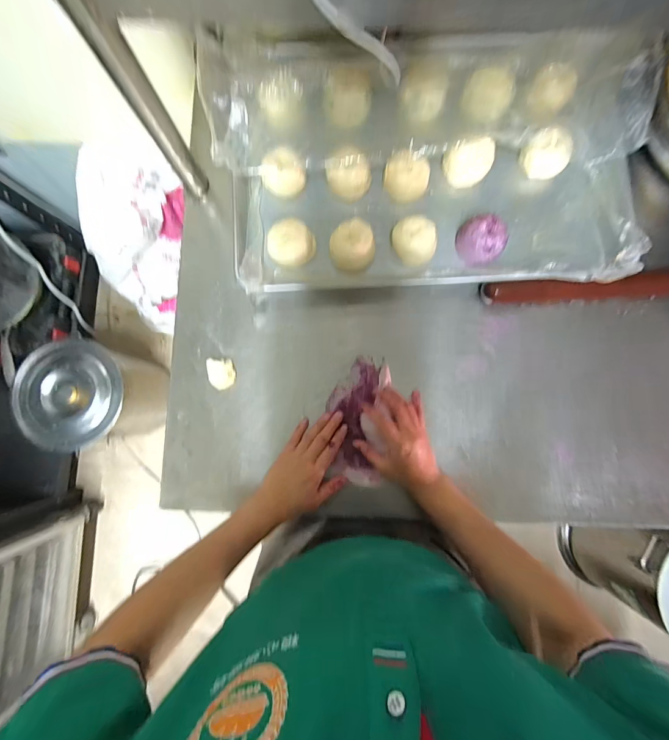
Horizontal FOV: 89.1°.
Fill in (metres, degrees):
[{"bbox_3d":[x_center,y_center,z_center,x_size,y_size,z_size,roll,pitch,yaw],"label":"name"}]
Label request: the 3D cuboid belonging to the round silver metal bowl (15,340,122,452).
[{"bbox_3d":[-0.786,0.076,1.014,0.295,0.073,0.324,0,84,0],"label":"round silver metal bowl"}]

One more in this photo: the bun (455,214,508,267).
[{"bbox_3d":[0.226,-0.200,0.524,0.073,0.044,0.064,41,85,4],"label":"bun"}]

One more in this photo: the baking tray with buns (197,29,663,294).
[{"bbox_3d":[0.139,-0.315,0.531,0.643,0.078,0.394,-2,84,0],"label":"baking tray with buns"}]

